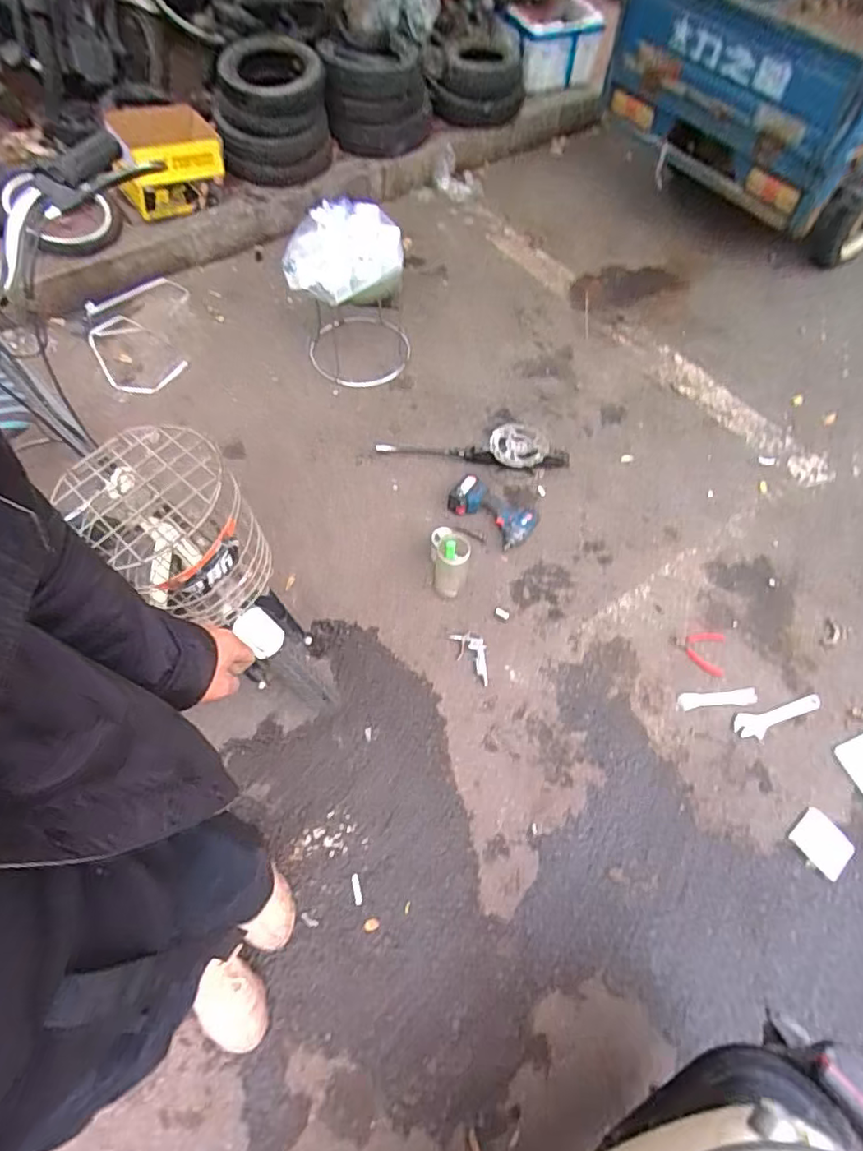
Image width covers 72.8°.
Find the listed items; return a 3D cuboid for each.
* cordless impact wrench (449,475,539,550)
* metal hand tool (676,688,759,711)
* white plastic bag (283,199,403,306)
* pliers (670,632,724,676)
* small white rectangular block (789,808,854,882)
[{"bbox_3d":[0.179,-0.188,1.725,0.263,0.071,0.147,30,66,12],"label":"cordless impact wrench"},{"bbox_3d":[0.727,0.313,1.487,0.209,0.007,0.044,-5,61,-4],"label":"metal hand tool"},{"bbox_3d":[-0.252,-0.935,1.743,0.357,0.228,0.207,-23,66,-14],"label":"white plastic bag"},{"bbox_3d":[0.706,0.197,1.553,0.132,0.011,0.120,13,61,6],"label":"pliers"},{"bbox_3d":[0.879,0.600,1.316,0.105,0.010,0.119,-33,66,-18],"label":"small white rectangular block"}]

